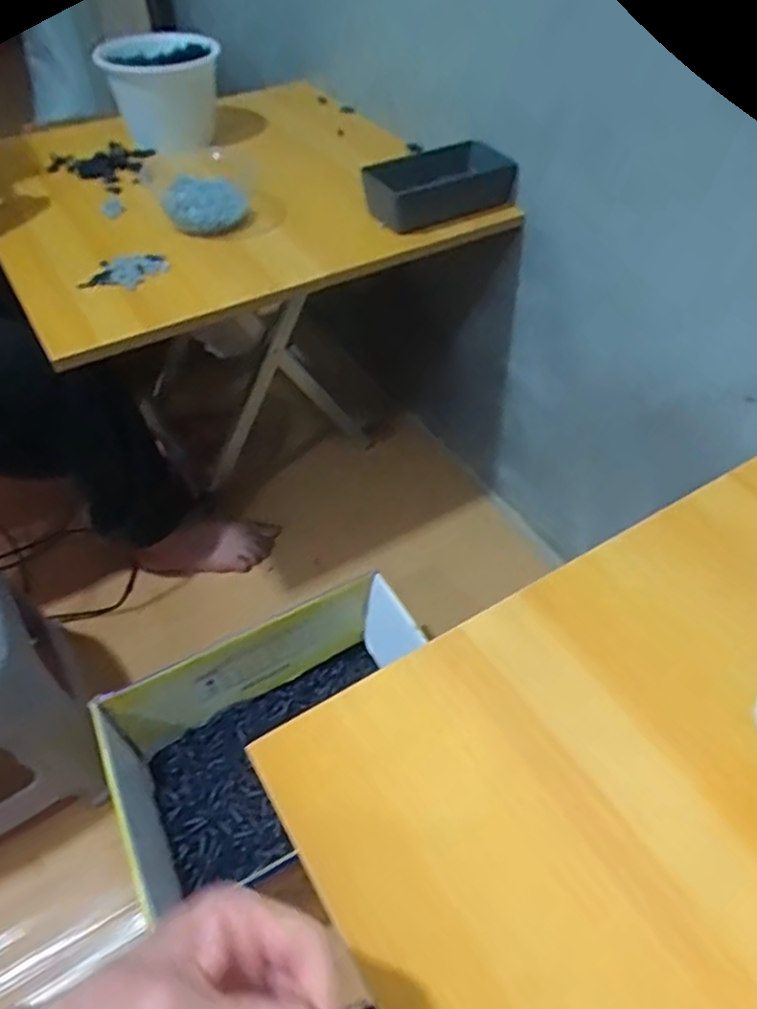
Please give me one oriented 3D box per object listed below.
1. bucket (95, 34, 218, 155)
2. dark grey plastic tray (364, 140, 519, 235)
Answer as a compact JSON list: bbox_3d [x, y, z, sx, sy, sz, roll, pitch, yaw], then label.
[{"bbox_3d":[-0.294,-0.573,0.939,0.151,0.113,0.166,-9,50,-7],"label":"bucket"},{"bbox_3d":[0.064,-0.400,0.850,0.188,0.053,0.109,-22,53,-17],"label":"dark grey plastic tray"}]

